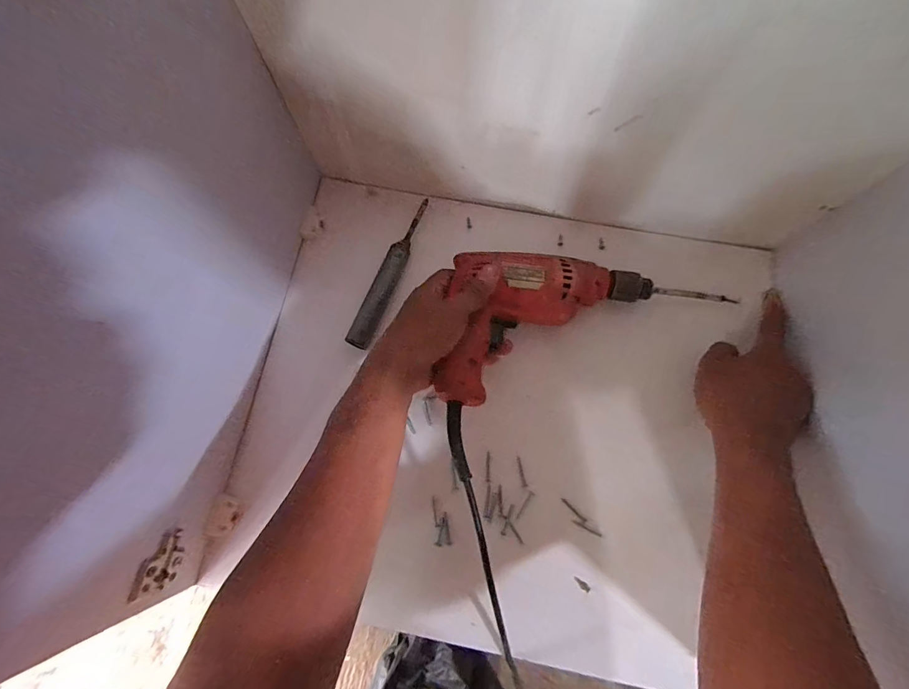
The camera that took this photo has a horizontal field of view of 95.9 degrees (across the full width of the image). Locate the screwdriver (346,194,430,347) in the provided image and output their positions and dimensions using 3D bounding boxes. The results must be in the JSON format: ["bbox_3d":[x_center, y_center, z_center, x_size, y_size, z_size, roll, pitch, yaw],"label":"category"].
[{"bbox_3d":[-0.070,-0.082,0.456,0.023,0.019,0.184,21,75,8],"label":"screwdriver"}]

